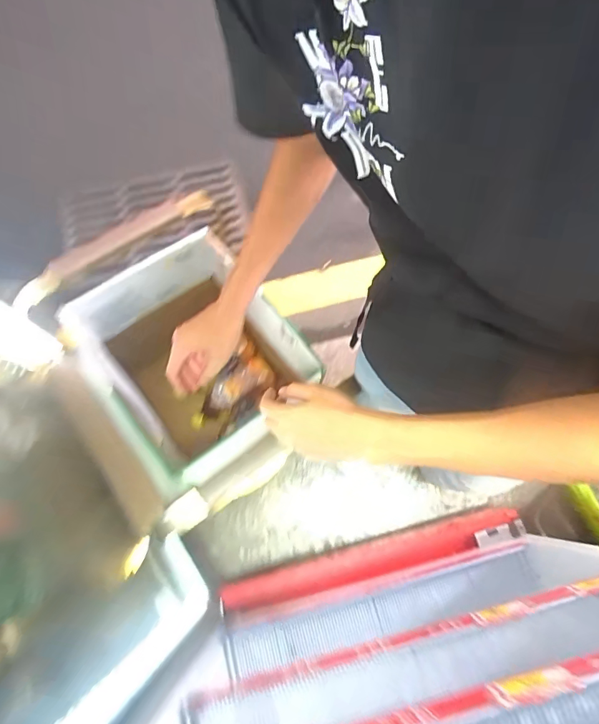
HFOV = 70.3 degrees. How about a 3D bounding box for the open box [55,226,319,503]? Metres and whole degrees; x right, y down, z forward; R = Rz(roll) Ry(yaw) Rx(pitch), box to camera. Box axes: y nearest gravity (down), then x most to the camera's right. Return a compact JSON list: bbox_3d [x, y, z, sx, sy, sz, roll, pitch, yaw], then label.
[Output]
[{"bbox_3d":[-0.193,-0.001,0.848,0.294,0.326,0.327,-37,77,-11],"label":"open box"}]

